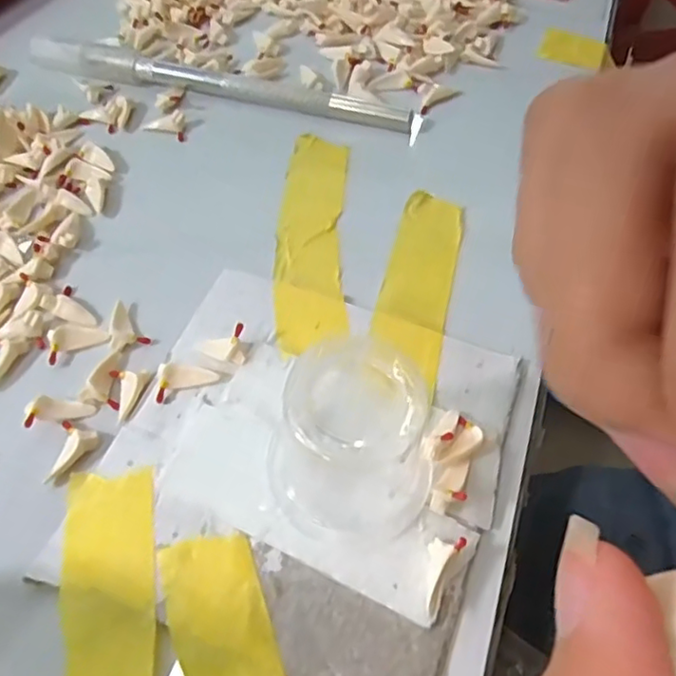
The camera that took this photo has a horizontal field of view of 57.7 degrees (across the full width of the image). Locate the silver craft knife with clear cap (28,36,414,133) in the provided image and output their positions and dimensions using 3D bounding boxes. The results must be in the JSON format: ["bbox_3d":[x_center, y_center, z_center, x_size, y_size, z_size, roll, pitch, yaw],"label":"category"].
[{"bbox_3d":[-0.045,-0.094,0.225,0.145,0.009,0.009,12,58,8],"label":"silver craft knife with clear cap"}]

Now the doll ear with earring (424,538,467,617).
[{"bbox_3d":[0.020,0.050,0.131,0.006,0.009,0.017,26,62,15],"label":"doll ear with earring"}]

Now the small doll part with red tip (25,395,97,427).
[{"bbox_3d":[-0.071,0.019,0.157,0.016,0.005,0.008,3,56,-24],"label":"small doll part with red tip"}]

